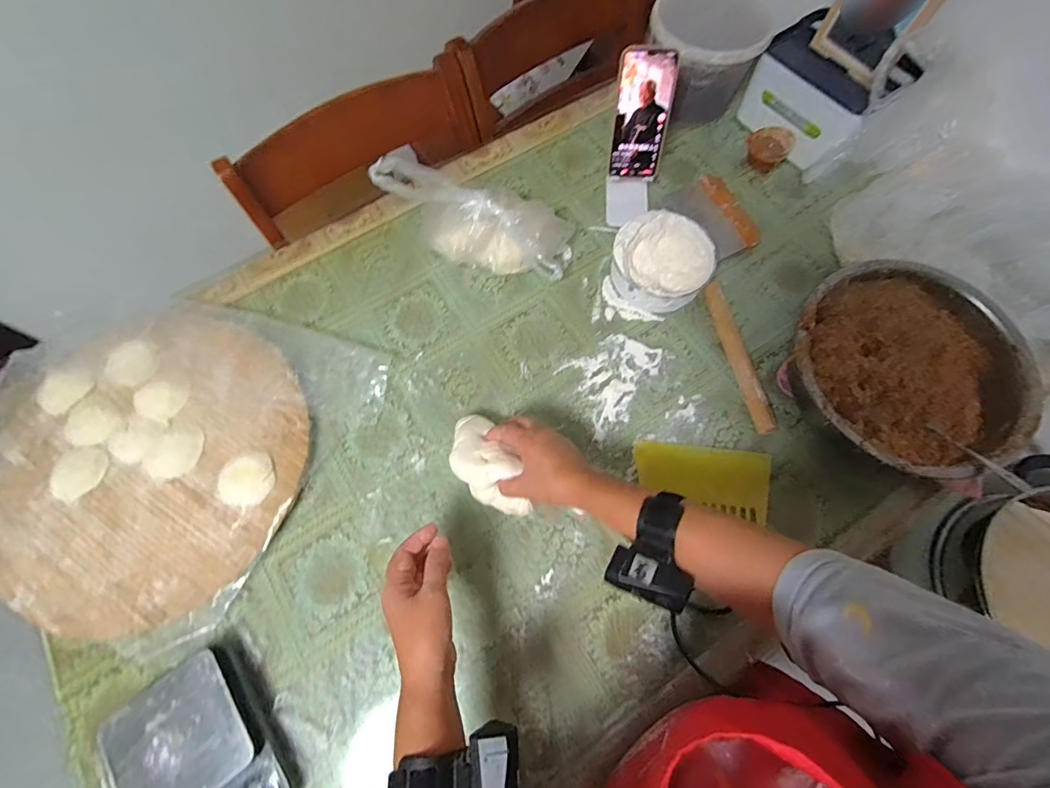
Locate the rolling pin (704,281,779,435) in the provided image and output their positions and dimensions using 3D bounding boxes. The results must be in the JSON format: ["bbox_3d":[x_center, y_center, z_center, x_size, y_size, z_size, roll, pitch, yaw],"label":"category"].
[{"bbox_3d":[0.298,-0.053,0.622,0.030,0.031,0.221,-11,69,-4],"label":"rolling pin"}]

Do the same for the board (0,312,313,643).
[{"bbox_3d":[-0.490,0.078,0.572,0.406,0.025,0.387,0,69,0],"label":"board"}]

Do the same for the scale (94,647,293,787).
[{"bbox_3d":[-0.333,0.376,0.455,0.133,0.044,0.182,-35,73,-12],"label":"scale"}]

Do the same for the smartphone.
[{"bbox_3d":[0.165,-0.390,0.634,0.077,0.164,0.010,2,47,5],"label":"smartphone"}]

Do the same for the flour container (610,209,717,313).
[{"bbox_3d":[0.197,-0.188,0.647,0.133,0.074,0.132,0,69,0],"label":"flour container"}]

